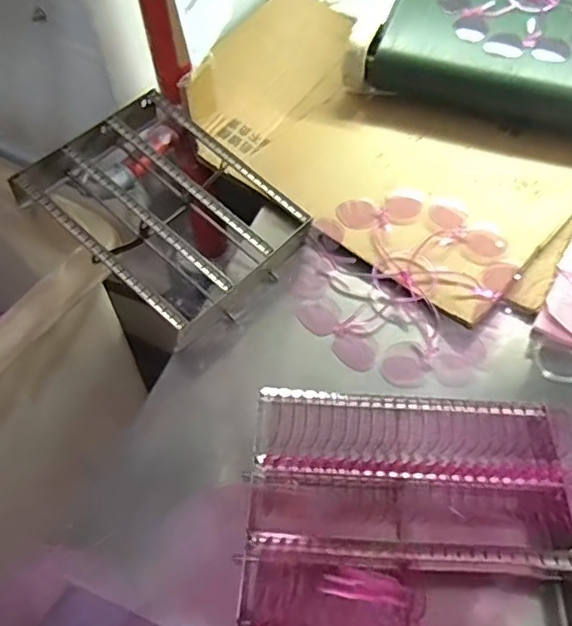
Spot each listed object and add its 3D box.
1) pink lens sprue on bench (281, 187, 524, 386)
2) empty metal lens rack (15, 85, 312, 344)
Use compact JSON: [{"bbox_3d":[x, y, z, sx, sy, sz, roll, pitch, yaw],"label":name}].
[{"bbox_3d":[0.154,-0.054,0.784,0.268,0.023,0.295,25,59,17],"label":"pink lens sprue on bench"},{"bbox_3d":[-0.166,-0.144,0.786,0.335,0.067,0.243,41,66,9],"label":"empty metal lens rack"}]

